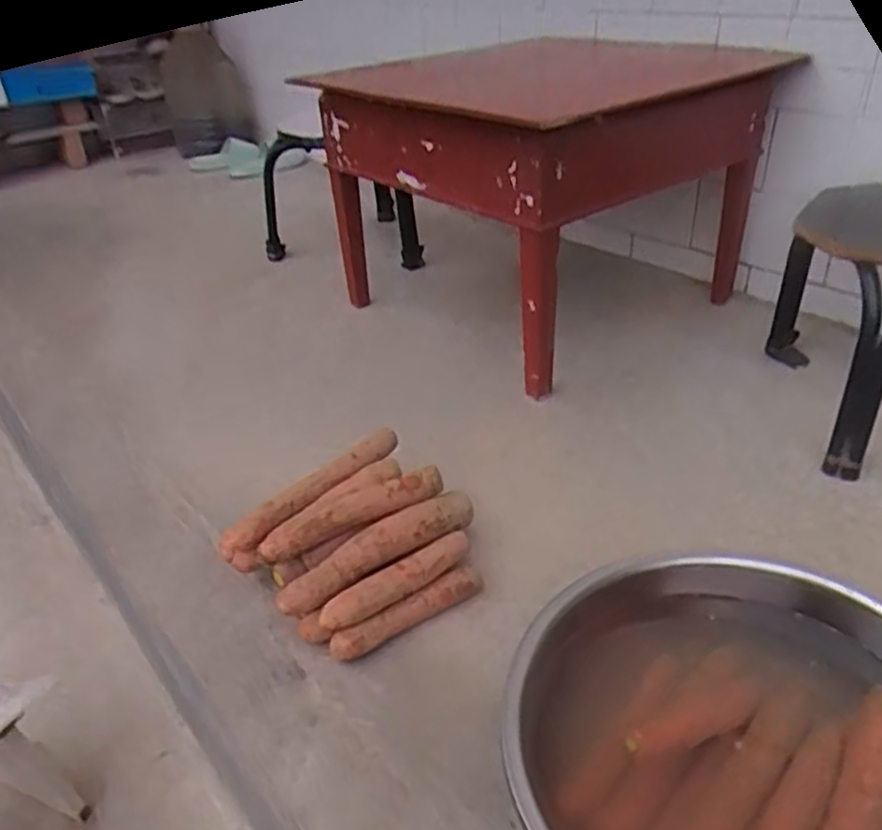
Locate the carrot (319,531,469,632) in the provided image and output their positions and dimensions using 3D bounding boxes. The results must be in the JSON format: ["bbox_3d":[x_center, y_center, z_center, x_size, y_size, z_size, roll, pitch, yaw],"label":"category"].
[{"bbox_3d":[-0.043,0.176,0.805,0.190,0.030,0.038,-23,37,-32],"label":"carrot"}]

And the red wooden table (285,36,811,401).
[{"bbox_3d":[0.183,-0.456,1.521,0.688,0.459,0.658,-22,36,-31],"label":"red wooden table"}]

